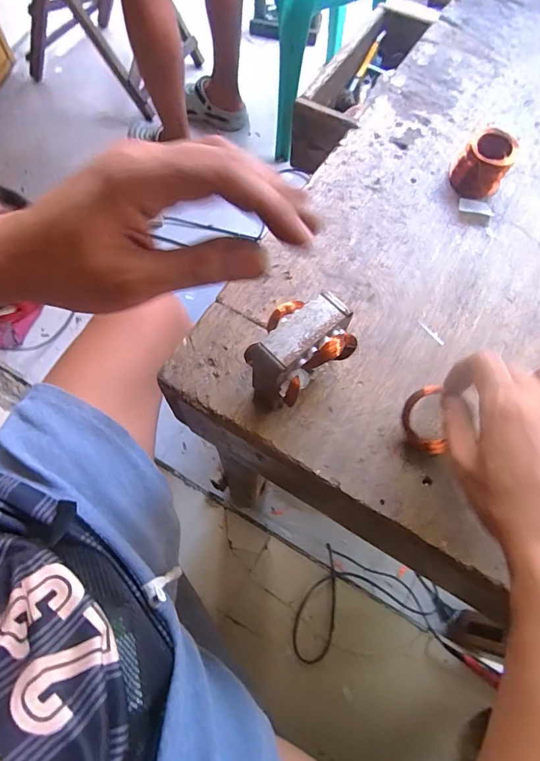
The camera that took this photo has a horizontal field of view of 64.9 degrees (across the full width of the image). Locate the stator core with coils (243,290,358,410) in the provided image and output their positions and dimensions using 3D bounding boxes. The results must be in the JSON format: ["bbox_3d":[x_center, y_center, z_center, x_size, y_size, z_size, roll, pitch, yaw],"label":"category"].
[{"bbox_3d":[0.021,-0.018,0.321,0.052,0.076,0.077,41,72,14],"label":"stator core with coils"}]

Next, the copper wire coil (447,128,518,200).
[{"bbox_3d":[0.213,-0.216,0.425,0.049,0.043,0.051,1,67,-2],"label":"copper wire coil"}]

